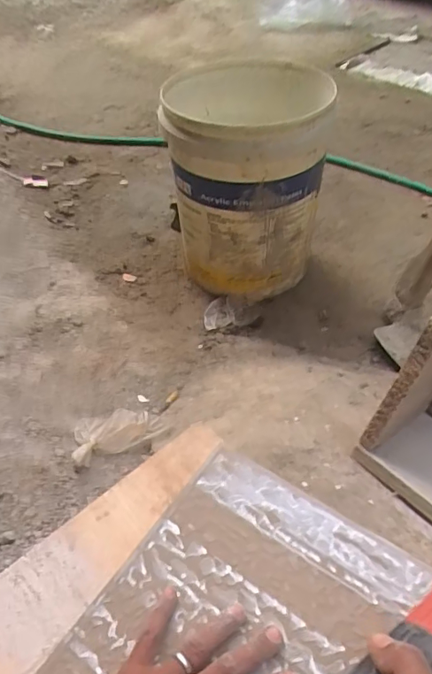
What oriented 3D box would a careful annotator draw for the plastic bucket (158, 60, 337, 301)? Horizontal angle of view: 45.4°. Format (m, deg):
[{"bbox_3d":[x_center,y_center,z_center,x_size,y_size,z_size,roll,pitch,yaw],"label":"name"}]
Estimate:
[{"bbox_3d":[0.057,-0.320,1.029,0.281,0.352,0.308,-3,48,3],"label":"plastic bucket"}]

